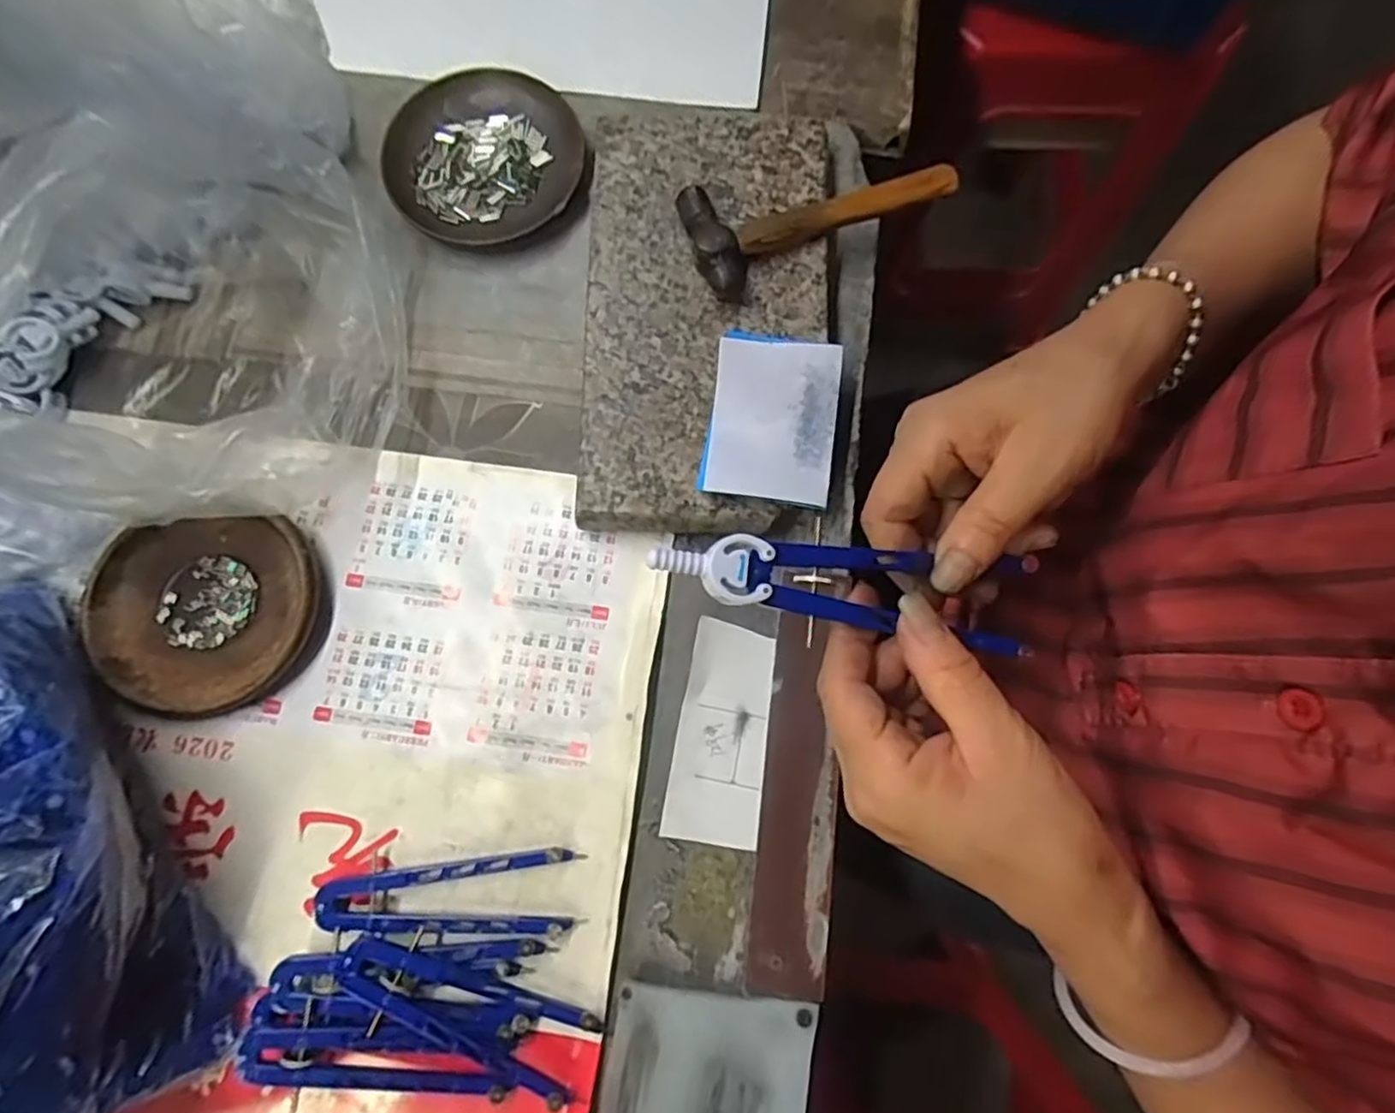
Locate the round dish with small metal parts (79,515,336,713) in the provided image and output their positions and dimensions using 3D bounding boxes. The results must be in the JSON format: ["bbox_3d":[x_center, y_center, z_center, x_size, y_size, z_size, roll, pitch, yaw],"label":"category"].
[{"bbox_3d":[-0.257,0.029,0.358,0.113,0.016,0.100,2,79,0],"label":"round dish with small metal parts"}]

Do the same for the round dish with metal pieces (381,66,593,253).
[{"bbox_3d":[-0.126,-0.237,0.411,0.118,0.015,0.111,0,79,0],"label":"round dish with metal pieces"}]

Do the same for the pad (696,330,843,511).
[{"bbox_3d":[0.040,-0.073,0.356,0.065,0.016,0.095,9,79,1],"label":"pad"}]

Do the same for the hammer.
[{"bbox_3d":[0.070,-0.187,0.374,0.151,0.022,0.062,-15,79,-3],"label":"hammer"}]

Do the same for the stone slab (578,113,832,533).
[{"bbox_3d":[0.005,-0.134,0.384,0.130,0.030,0.247,2,79,0],"label":"stone slab"}]

